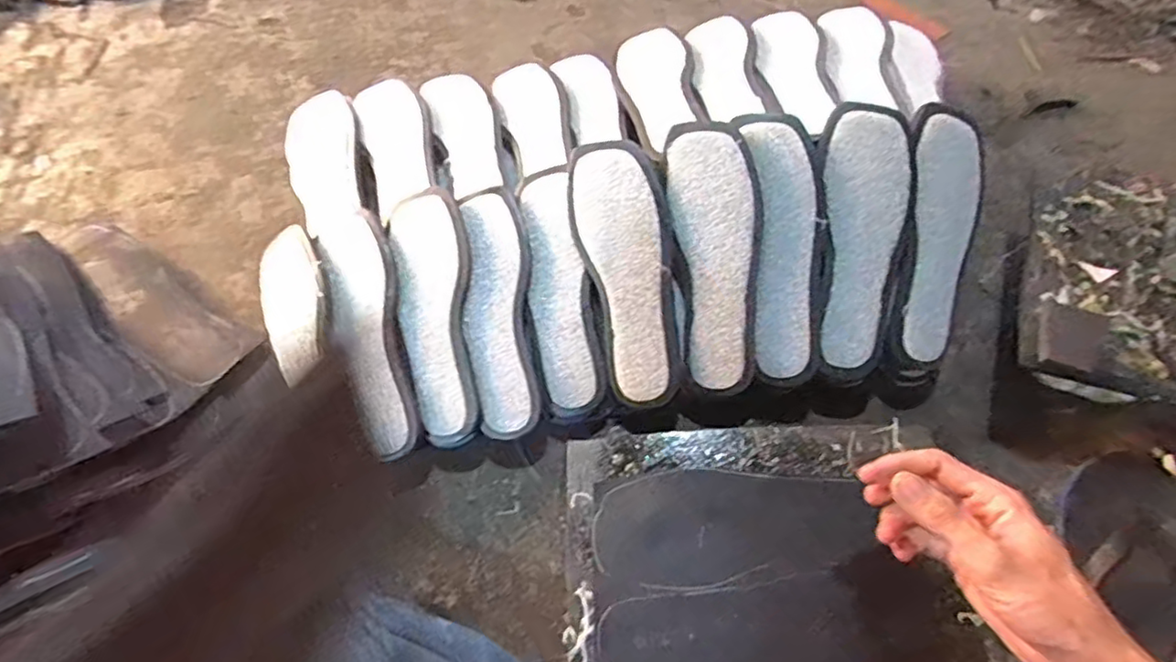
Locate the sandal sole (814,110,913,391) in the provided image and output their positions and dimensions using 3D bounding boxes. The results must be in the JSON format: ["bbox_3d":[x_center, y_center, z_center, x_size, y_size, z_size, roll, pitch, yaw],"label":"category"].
[{"bbox_3d":[0.255,-0.082,0.591,0.076,0.026,0.250,2,97,3],"label":"sandal sole"}]

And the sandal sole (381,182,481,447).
[{"bbox_3d":[-0.146,-0.014,0.607,0.072,0.015,0.241,-8,84,-1],"label":"sandal sole"}]

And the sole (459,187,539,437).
[{"bbox_3d":[-0.088,-0.018,0.610,0.066,0.011,0.236,-5,86,0],"label":"sole"}]

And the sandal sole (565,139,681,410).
[{"bbox_3d":[0.039,-0.053,0.591,0.083,0.029,0.245,-11,92,-3],"label":"sandal sole"}]

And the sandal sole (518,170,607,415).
[{"bbox_3d":[-0.029,-0.038,0.610,0.066,0.024,0.236,-9,87,-2],"label":"sandal sole"}]

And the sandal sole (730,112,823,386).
[{"bbox_3d":[0.182,-0.076,0.585,0.066,0.025,0.247,-4,96,0],"label":"sandal sole"}]

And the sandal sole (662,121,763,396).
[{"bbox_3d":[0.121,-0.066,0.580,0.079,0.023,0.243,-6,94,-1],"label":"sandal sole"}]

